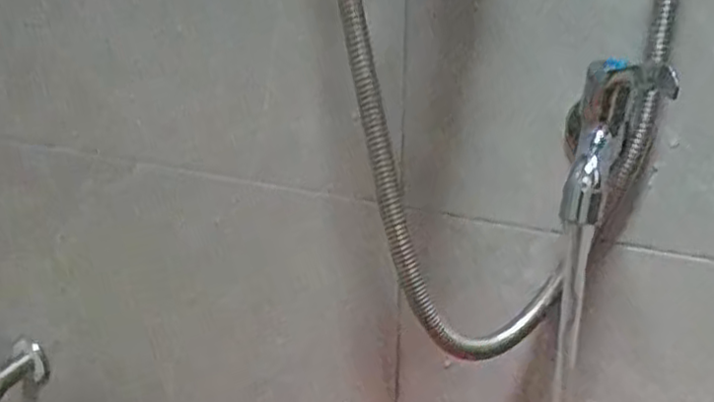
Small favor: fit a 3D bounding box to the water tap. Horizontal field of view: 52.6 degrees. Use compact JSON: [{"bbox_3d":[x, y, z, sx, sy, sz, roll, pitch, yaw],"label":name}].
[{"bbox_3d":[0.131,-0.031,0.380,0.041,0.096,0.032,18,-12,37],"label":"water tap"}]

